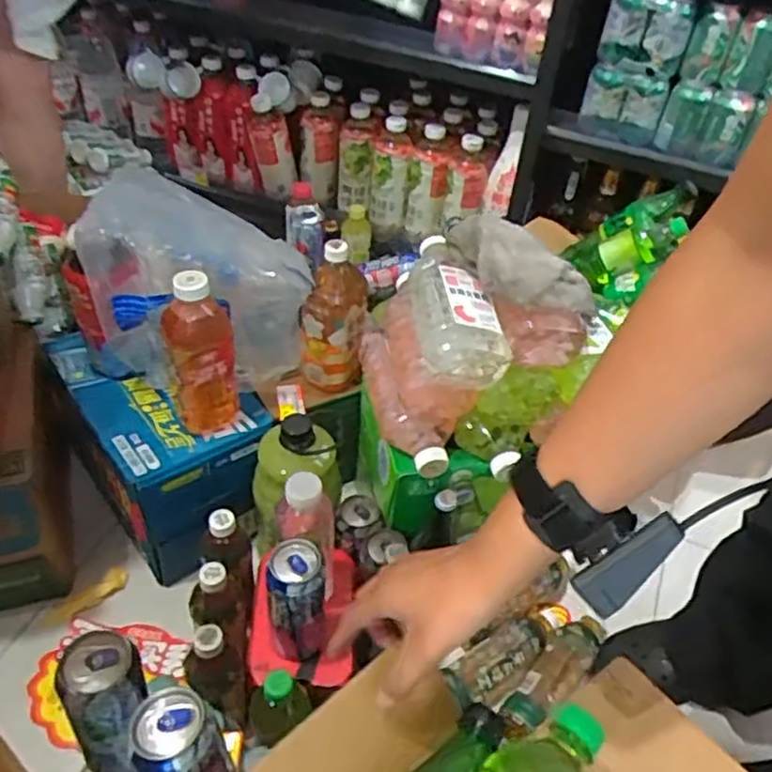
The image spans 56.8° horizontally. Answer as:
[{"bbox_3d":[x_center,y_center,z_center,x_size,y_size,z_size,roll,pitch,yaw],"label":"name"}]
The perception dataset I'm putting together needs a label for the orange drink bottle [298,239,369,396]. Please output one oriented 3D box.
[{"bbox_3d":[-0.071,-0.099,0.995,0.092,0.214,0.077,4,43,-2],"label":"orange drink bottle"}]

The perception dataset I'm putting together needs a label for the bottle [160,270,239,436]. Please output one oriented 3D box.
[{"bbox_3d":[-0.230,-0.040,0.881,0.085,0.219,0.074,-6,45,-13],"label":"bottle"}]

